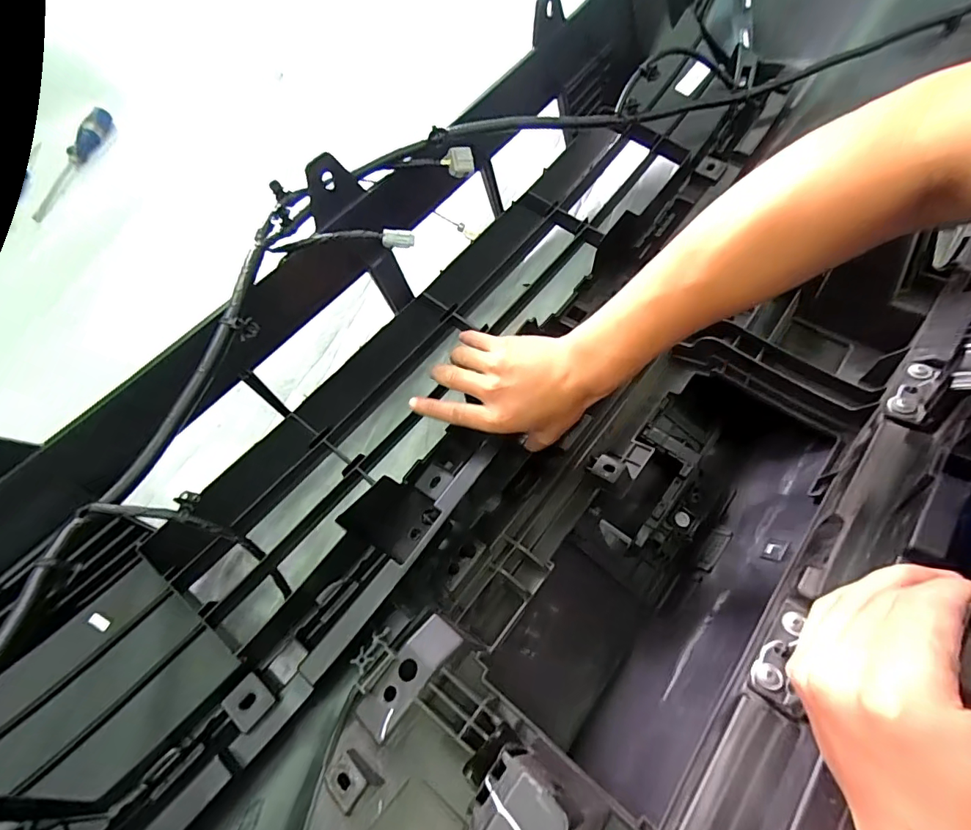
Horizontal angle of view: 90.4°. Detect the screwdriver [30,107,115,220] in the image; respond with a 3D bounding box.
[{"bbox_3d":[-0.700,-0.425,0.809,0.027,0.038,0.229,13,67,7],"label":"screwdriver"}]

